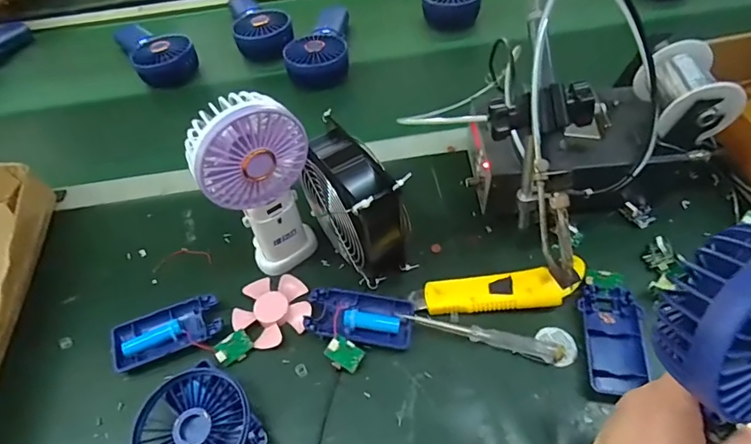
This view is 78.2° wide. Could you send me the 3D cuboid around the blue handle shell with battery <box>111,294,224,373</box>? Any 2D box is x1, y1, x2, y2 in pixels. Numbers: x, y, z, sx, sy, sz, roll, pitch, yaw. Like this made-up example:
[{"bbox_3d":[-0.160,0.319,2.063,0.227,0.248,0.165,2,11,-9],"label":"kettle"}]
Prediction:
[{"bbox_3d":[-0.188,0.101,0.421,0.093,0.016,0.045,-19,54,-9],"label":"blue handle shell with battery"}]

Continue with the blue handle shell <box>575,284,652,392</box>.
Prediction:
[{"bbox_3d":[0.199,0.097,0.387,0.047,0.015,0.089,3,54,7],"label":"blue handle shell"}]

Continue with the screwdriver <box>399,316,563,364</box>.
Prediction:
[{"bbox_3d":[0.091,0.097,0.397,0.134,0.008,0.017,12,55,13],"label":"screwdriver"}]

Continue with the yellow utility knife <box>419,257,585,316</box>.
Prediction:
[{"bbox_3d":[0.117,0.062,0.413,0.140,0.022,0.037,-7,53,-1],"label":"yellow utility knife"}]

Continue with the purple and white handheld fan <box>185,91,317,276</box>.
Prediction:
[{"bbox_3d":[-0.096,-0.026,0.399,0.090,0.179,0.046,-31,57,-17],"label":"purple and white handheld fan"}]

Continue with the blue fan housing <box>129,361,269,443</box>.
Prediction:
[{"bbox_3d":[-0.140,0.162,0.361,0.086,0.027,0.088,-2,53,3],"label":"blue fan housing"}]

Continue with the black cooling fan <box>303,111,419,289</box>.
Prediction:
[{"bbox_3d":[-0.023,-0.019,0.427,0.049,0.114,0.127,-33,58,-19],"label":"black cooling fan"}]

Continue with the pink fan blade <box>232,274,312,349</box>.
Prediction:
[{"bbox_3d":[-0.097,0.080,0.429,0.069,0.008,0.068,-2,53,3],"label":"pink fan blade"}]

